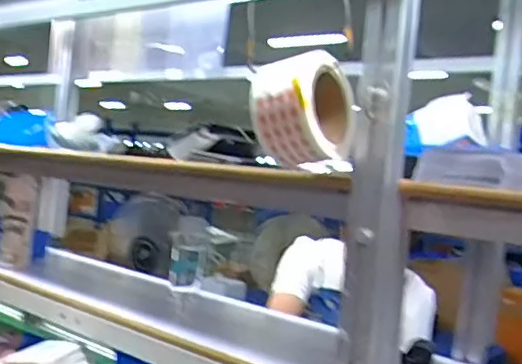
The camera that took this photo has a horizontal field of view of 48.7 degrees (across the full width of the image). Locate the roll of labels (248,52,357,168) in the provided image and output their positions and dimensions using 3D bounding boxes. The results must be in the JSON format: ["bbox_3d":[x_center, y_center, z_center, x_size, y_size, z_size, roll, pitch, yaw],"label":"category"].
[{"bbox_3d":[0.051,-0.078,0.648,0.082,0.113,0.114,6,-1,41],"label":"roll of labels"}]

